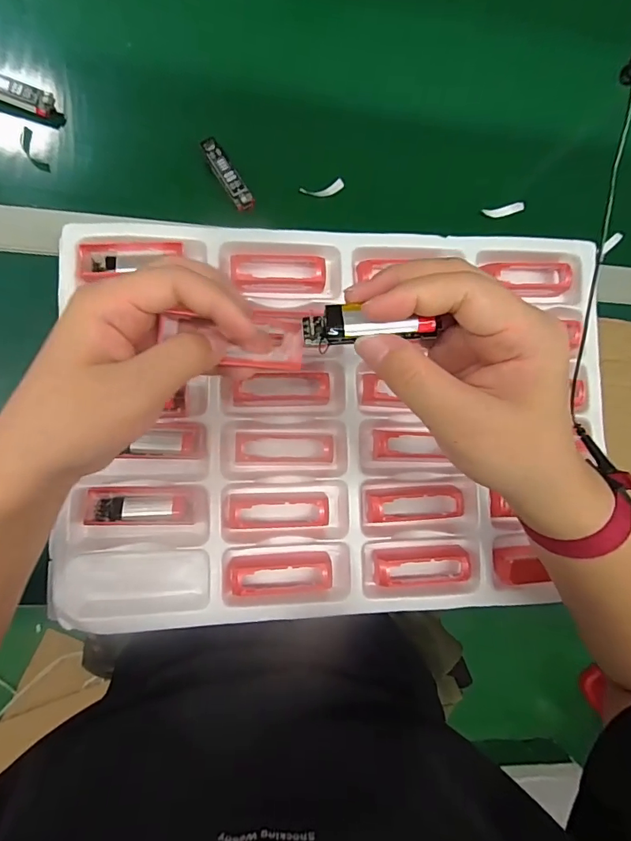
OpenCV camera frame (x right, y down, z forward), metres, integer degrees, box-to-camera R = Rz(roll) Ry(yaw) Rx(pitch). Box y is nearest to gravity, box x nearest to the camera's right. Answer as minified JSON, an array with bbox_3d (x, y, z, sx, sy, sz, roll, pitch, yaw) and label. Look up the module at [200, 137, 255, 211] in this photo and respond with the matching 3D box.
[{"bbox_3d":[-0.081,-0.226,0.411,0.019,0.012,0.067,-34,91,-10],"label":"module"}]

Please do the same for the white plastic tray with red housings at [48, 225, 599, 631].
[{"bbox_3d":[0.029,-0.002,0.373,0.441,0.035,0.315,-1,86,-9],"label":"white plastic tray with red housings"}]

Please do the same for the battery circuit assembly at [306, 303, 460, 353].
[{"bbox_3d":[0.027,-0.045,0.216,0.064,0.009,0.021,-1,86,-5],"label":"battery circuit assembly"}]

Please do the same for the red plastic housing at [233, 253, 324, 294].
[{"bbox_3d":[-0.030,-0.122,0.371,0.077,0.010,0.031,-1,86,-9],"label":"red plastic housing"}]

